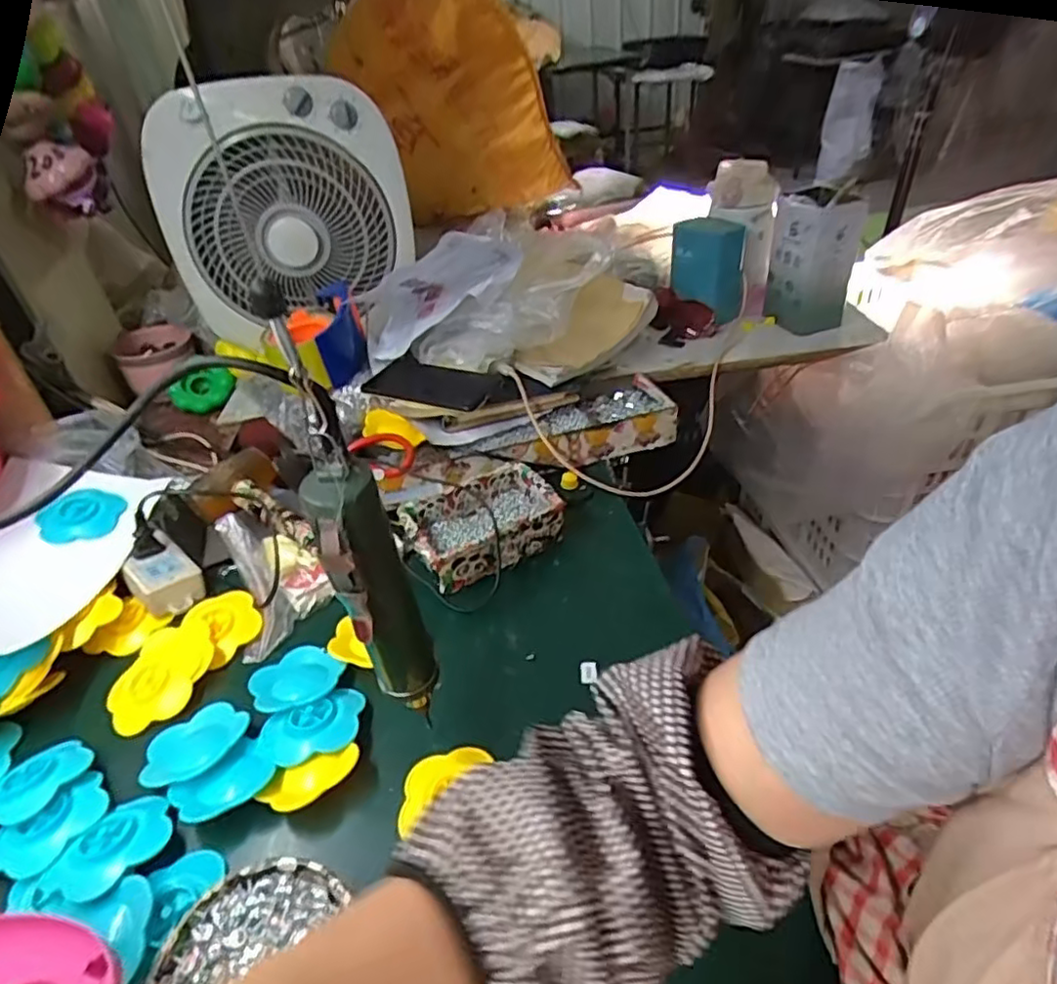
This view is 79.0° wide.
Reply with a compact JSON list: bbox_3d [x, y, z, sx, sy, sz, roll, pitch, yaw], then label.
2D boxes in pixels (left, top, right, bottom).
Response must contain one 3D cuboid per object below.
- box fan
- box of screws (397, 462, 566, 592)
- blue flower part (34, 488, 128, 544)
[{"bbox_3d":[-0.332,-0.382,0.885,0.319,0.308,0.097,-10,38,-4],"label":"box fan"},{"bbox_3d":[-0.049,0.032,0.659,0.148,0.052,0.102,-20,41,-23],"label":"box of screws"},{"bbox_3d":[-0.468,0.024,0.674,0.057,0.010,0.077,48,49,6],"label":"blue flower part"}]

